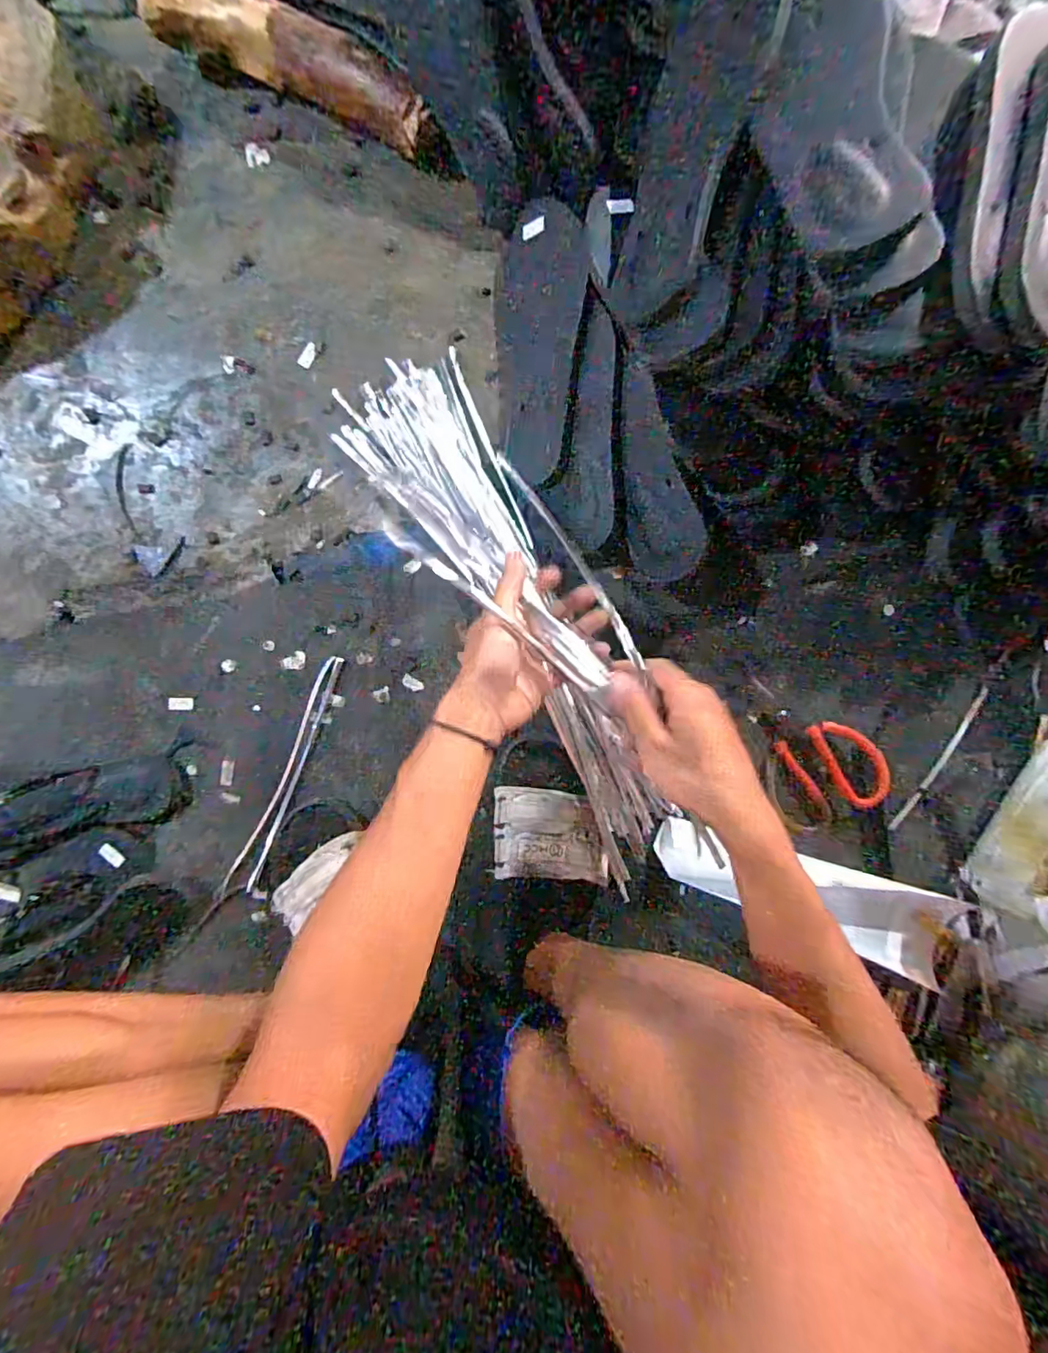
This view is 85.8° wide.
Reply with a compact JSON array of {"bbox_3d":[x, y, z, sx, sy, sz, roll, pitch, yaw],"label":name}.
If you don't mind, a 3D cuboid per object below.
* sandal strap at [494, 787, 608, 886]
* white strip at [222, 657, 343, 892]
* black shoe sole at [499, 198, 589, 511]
[{"bbox_3d":[0.024,0.146,0.523,0.101,0.016,0.081,7,61,-7],"label":"sandal strap"},{"bbox_3d":[-0.238,0.094,0.562,0.026,0.020,0.242,21,92,1],"label":"white strip"},{"bbox_3d":[0.015,-0.308,0.545,0.090,0.014,0.268,4,97,26],"label":"black shoe sole"}]

